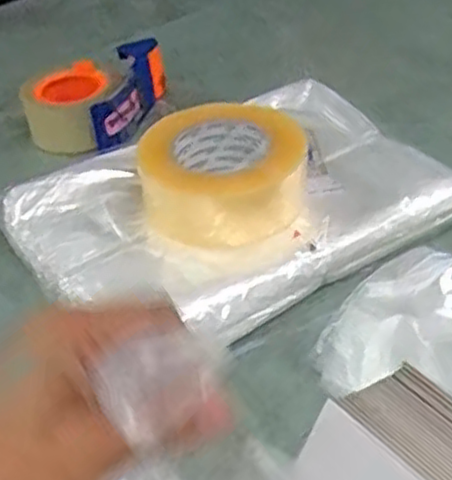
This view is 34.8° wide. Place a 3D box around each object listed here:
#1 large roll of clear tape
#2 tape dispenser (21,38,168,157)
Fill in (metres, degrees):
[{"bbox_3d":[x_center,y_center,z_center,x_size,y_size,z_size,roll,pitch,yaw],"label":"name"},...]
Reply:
[{"bbox_3d":[-0.006,-0.060,0.578,0.123,0.059,0.113,-2,41,2],"label":"large roll of clear tape"},{"bbox_3d":[-0.142,-0.152,0.758,0.118,0.062,0.148,7,41,15],"label":"tape dispenser"}]

